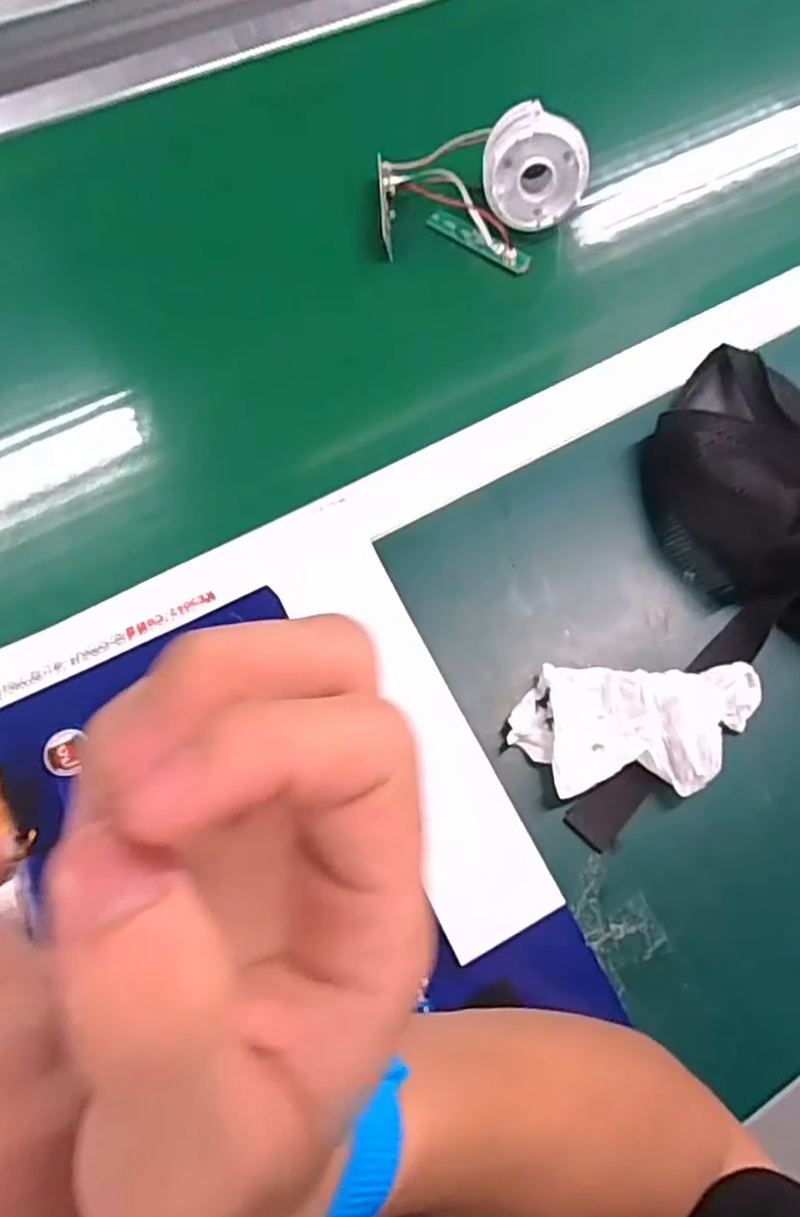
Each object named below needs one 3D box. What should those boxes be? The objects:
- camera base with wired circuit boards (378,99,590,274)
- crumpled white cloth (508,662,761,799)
[{"bbox_3d":[0.055,-0.289,0.481,0.140,0.070,0.073,6,70,0],"label":"camera base with wired circuit boards"},{"bbox_3d":[0.128,0.066,0.379,0.132,0.027,0.065,0,71,-2],"label":"crumpled white cloth"}]

